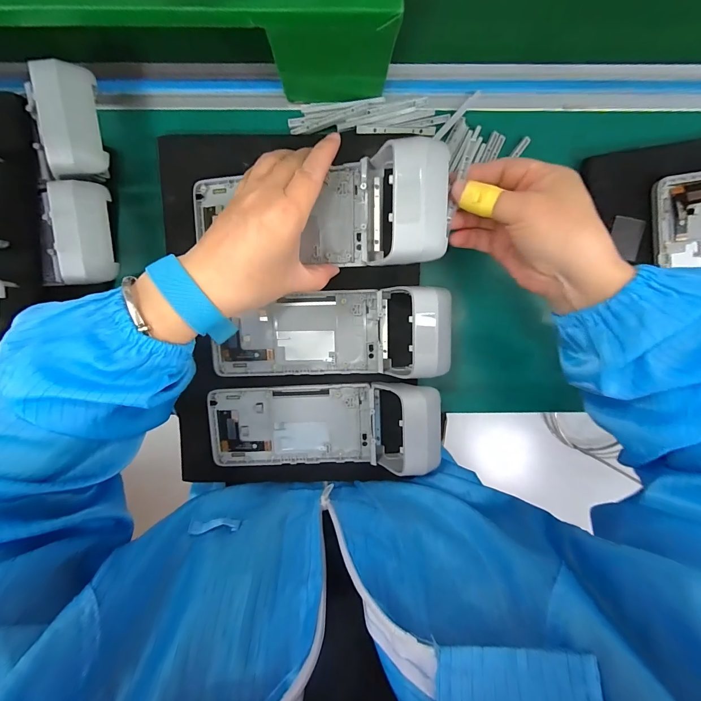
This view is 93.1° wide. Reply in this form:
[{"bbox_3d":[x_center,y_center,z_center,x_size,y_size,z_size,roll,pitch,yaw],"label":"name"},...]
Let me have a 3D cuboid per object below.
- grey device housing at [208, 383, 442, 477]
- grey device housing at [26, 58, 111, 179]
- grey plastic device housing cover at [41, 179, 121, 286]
[{"bbox_3d":[-0.029,0.078,0.315,0.220,0.047,0.087,-3,98,0],"label":"grey device housing"},{"bbox_3d":[-0.225,-0.181,0.268,0.039,0.030,0.083,-4,98,-1],"label":"grey device housing"},{"bbox_3d":[-0.222,-0.096,0.274,0.037,0.022,0.079,1,95,0],"label":"grey plastic device housing cover"}]

